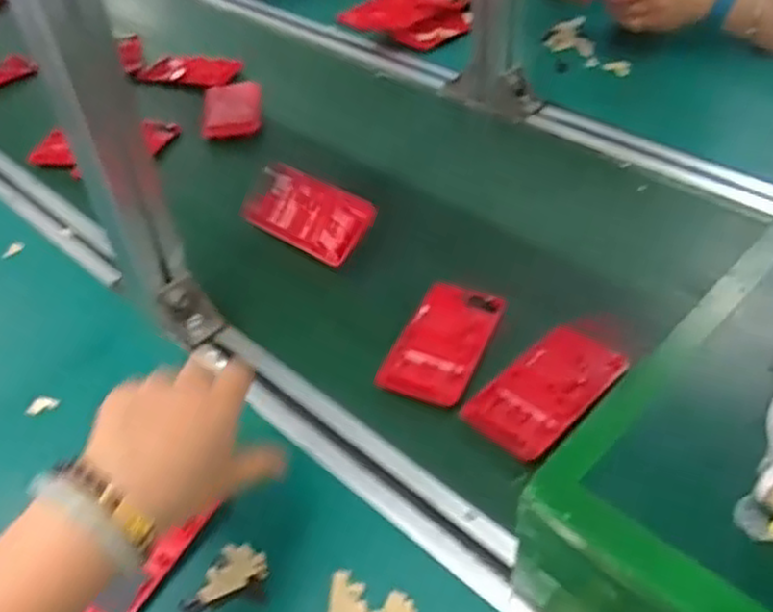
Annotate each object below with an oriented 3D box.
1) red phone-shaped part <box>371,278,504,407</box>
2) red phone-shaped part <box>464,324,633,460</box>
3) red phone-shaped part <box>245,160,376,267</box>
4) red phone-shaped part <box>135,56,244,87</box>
[{"bbox_3d":[0.045,0.023,0.559,0.063,0.010,0.118,17,47,19],"label":"red phone-shaped part"},{"bbox_3d":[0.117,0.059,0.529,0.060,0.008,0.125,33,54,31],"label":"red phone-shaped part"},{"bbox_3d":[-0.070,-0.083,0.649,0.122,0.015,0.069,25,72,24],"label":"red phone-shaped part"},{"bbox_3d":[-0.242,-0.293,0.901,0.122,0.014,0.048,12,46,15],"label":"red phone-shaped part"}]

